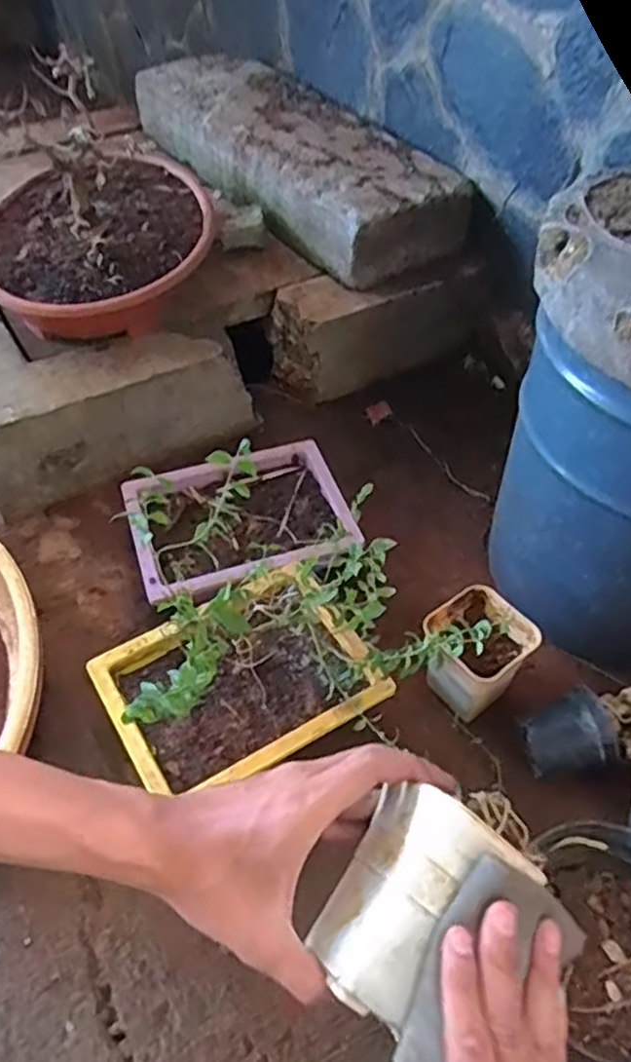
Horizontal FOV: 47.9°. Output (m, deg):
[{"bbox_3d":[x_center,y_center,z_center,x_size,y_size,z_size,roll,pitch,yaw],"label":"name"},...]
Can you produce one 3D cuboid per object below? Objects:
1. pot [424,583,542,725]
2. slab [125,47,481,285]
[{"bbox_3d":[0.148,0.119,0.681,0.093,0.112,0.085,-29,55,-24],"label":"pot"},{"bbox_3d":[-0.041,-0.563,1.070,0.224,0.105,0.592,-26,55,-22],"label":"slab"}]

